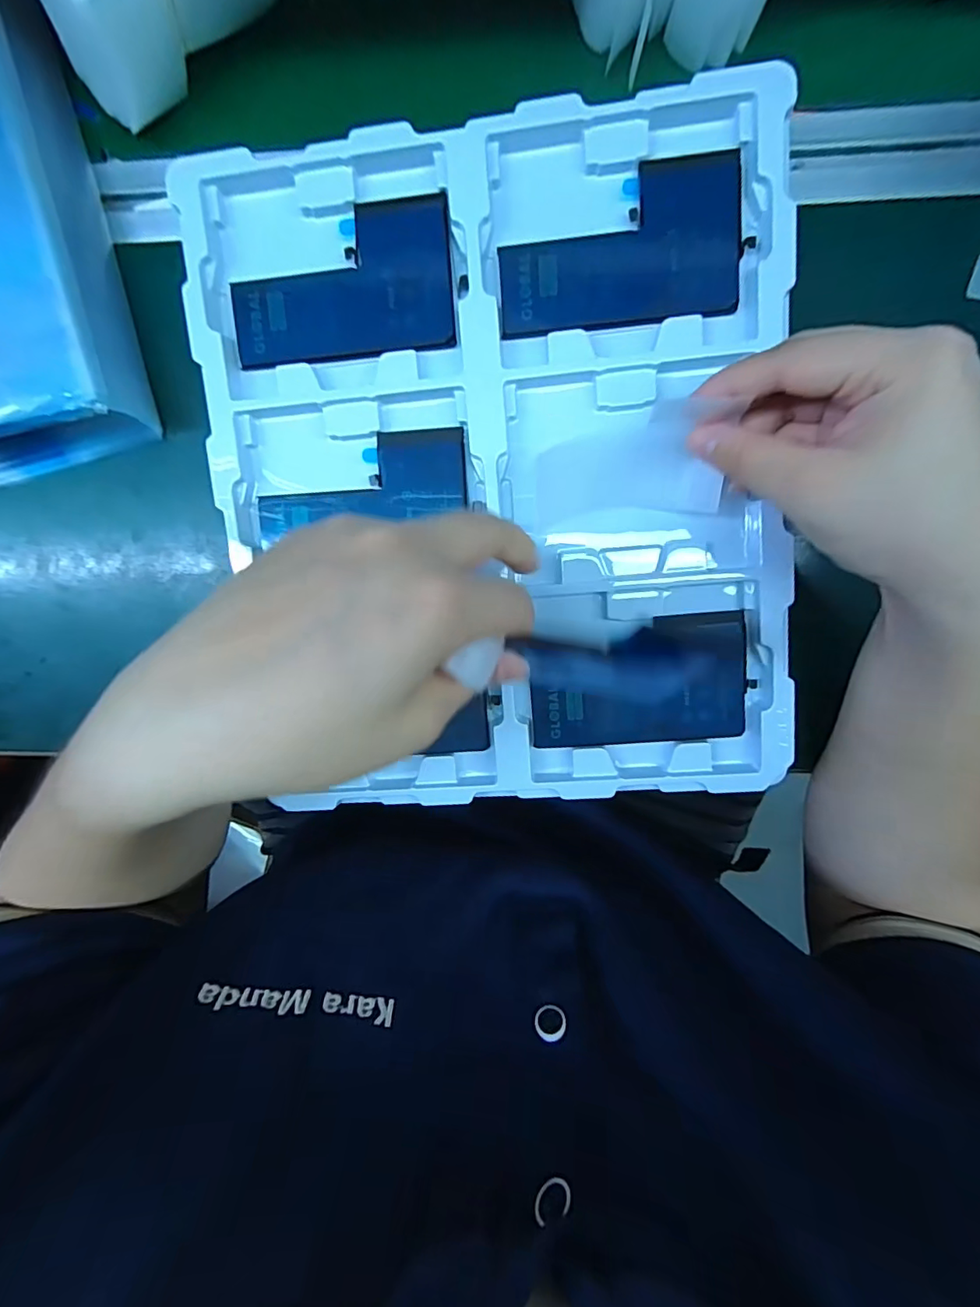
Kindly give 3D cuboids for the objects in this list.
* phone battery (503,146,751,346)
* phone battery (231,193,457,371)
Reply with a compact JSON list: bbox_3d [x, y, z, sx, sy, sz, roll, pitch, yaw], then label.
[{"bbox_3d":[0.059,-0.186,0.232,0.109,0.004,0.067,-4,98,4],"label":"phone battery"},{"bbox_3d":[-0.072,-0.177,0.243,0.107,0.004,0.065,-4,98,4],"label":"phone battery"}]

